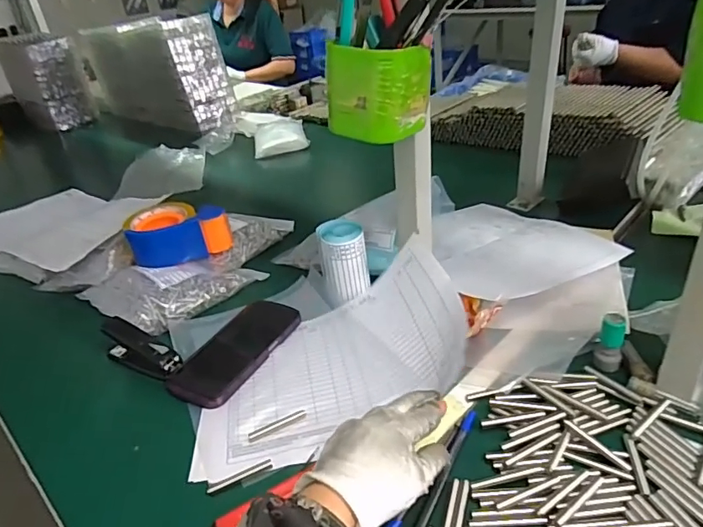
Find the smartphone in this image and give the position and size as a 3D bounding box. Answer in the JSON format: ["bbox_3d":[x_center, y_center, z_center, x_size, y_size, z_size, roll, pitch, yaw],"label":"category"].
[{"bbox_3d":[-0.135,0.098,0.595,0.090,0.008,0.179,9,35,25],"label":"smartphone"}]

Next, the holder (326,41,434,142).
[{"bbox_3d":[0.026,-0.161,0.464,0.076,0.080,0.065,19,39,35],"label":"holder"}]

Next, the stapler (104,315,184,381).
[{"bbox_3d":[-0.244,0.097,0.582,0.116,0.046,0.033,12,36,29],"label":"stapler"}]

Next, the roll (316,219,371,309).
[{"bbox_3d":[-0.008,-0.004,0.627,0.056,0.085,0.056,-5,31,3],"label":"roll"}]

